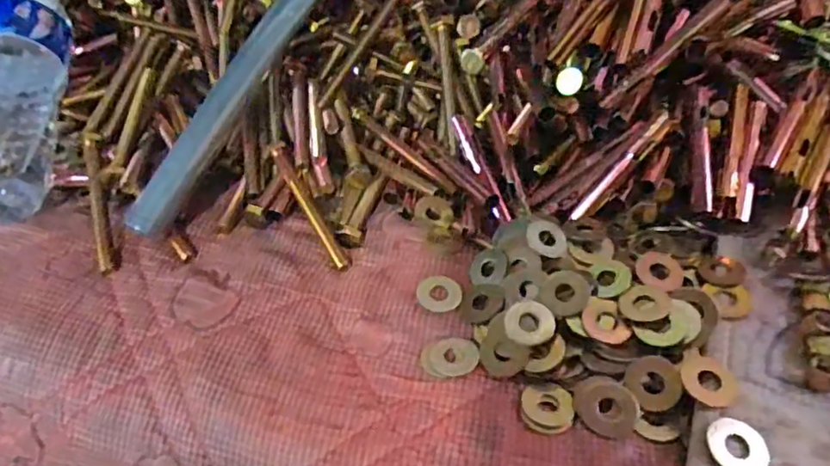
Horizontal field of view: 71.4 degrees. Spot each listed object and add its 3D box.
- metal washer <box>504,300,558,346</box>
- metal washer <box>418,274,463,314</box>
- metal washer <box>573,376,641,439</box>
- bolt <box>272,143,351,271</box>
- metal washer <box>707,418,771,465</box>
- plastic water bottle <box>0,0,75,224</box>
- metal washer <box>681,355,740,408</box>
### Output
[{"bbox_3d":[0.058,0.046,0.294,0.025,0.004,0.024,-6,59,10],"label":"metal washer"},{"bbox_3d":[0.013,0.032,0.322,0.023,0.004,0.027,-24,49,-16],"label":"metal washer"},{"bbox_3d":[0.089,0.080,0.267,0.028,0.004,0.028,8,48,14],"label":"metal washer"},{"bbox_3d":[-0.067,-0.017,0.367,0.010,0.008,0.105,-25,64,-17],"label":"bolt"},{"bbox_3d":[0.136,0.090,0.243,0.024,0.004,0.023,12,57,11],"label":"metal washer"},{"bbox_3d":[-0.287,-0.108,0.408,0.066,0.059,0.216,-10,62,-3],"label":"plastic water bottle"},{"bbox_3d":[0.135,0.068,0.265,0.023,0.004,0.025,-7,54,-1],"label":"metal washer"}]

